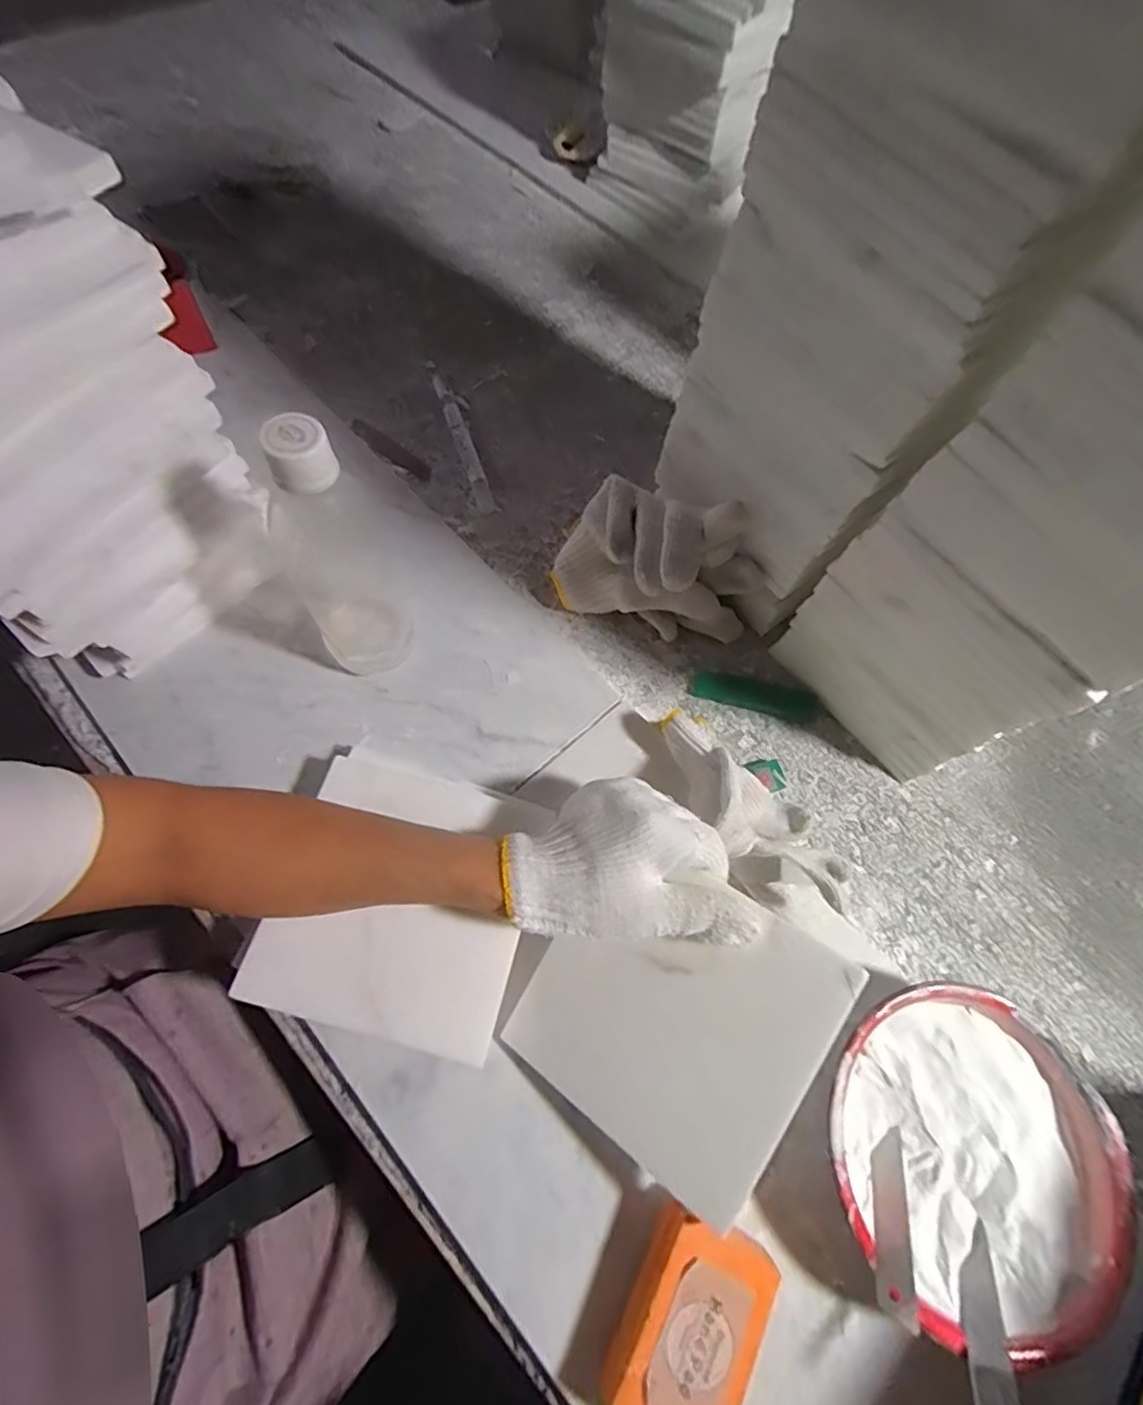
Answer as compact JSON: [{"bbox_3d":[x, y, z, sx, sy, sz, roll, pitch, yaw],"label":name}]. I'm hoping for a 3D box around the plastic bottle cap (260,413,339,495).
[{"bbox_3d":[-0.131,-0.121,0.282,0.028,0.025,0.026,1,65,-3],"label":"plastic bottle cap"}]

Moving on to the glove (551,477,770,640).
[{"bbox_3d":[0.067,-0.106,0.461,0.157,0.099,0.083,29,67,9],"label":"glove"}]

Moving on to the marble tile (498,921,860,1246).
[{"bbox_3d":[0.053,0.173,0.324,0.147,0.005,0.148,29,90,23],"label":"marble tile"}]

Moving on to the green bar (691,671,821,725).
[{"bbox_3d":[0.154,-0.006,0.487,0.106,0.005,0.029,13,65,2],"label":"green bar"}]

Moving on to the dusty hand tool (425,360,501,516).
[{"bbox_3d":[-0.108,-0.269,0.566,0.024,0.010,0.204,-16,67,-10],"label":"dusty hand tool"}]

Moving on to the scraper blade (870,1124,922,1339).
[{"bbox_3d":[0.170,0.275,0.309,0.017,0.006,0.090,-8,18,27],"label":"scraper blade"}]

